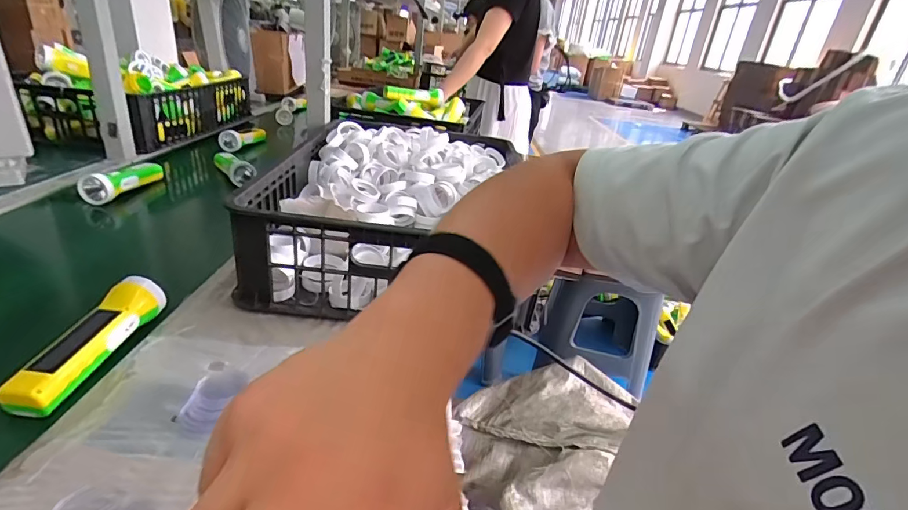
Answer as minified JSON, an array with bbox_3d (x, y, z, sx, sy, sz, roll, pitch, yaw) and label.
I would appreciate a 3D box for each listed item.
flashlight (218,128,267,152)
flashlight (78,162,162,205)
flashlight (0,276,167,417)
[{"bbox_3d":[-0.566,-0.317,1.225,0.048,0.048,0.162,9,22,2],"label":"flashlight"},{"bbox_3d":[-0.617,-0.142,0.841,0.056,0.046,0.145,8,26,0],"label":"flashlight"},{"bbox_3d":[-0.362,0.081,0.453,0.041,0.045,0.161,9,26,1],"label":"flashlight"}]

